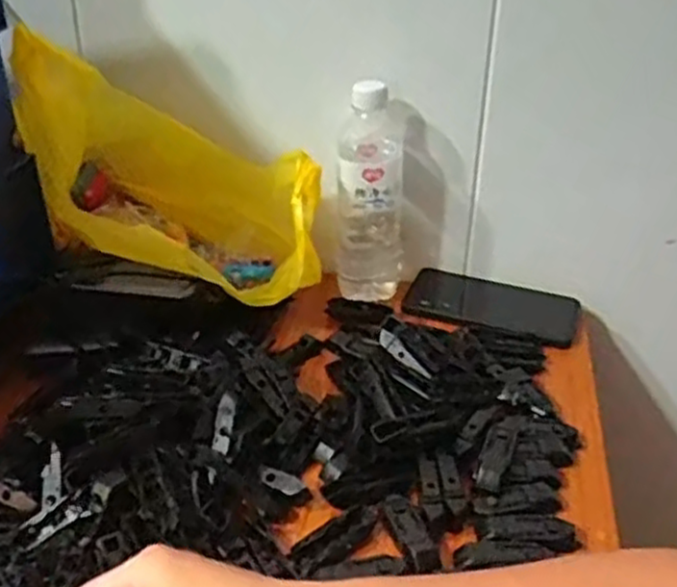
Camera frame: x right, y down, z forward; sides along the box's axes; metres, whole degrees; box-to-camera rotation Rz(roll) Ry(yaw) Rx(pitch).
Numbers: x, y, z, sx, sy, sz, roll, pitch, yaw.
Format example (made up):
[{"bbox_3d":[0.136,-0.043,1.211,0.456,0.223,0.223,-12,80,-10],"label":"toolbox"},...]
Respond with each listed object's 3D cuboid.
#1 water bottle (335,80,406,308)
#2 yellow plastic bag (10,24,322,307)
[{"bbox_3d":[0.030,-0.093,0.729,0.063,0.206,0.064,4,31,5],"label":"water bottle"},{"bbox_3d":[-0.142,-0.105,0.667,0.273,0.196,0.140,9,32,13],"label":"yellow plastic bag"}]

